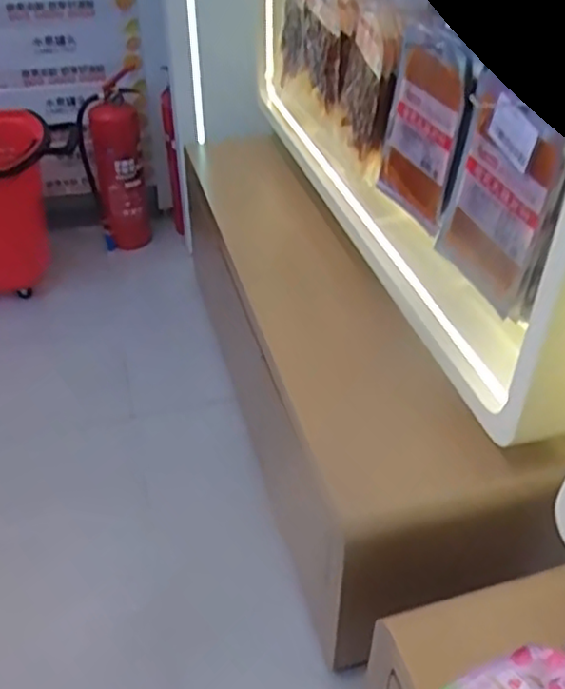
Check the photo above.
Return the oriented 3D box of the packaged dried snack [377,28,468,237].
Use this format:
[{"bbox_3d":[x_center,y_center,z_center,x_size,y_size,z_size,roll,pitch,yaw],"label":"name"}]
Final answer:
[{"bbox_3d":[0.196,-0.303,1.000,0.027,0.259,0.178,-8,40,-18],"label":"packaged dried snack"}]

